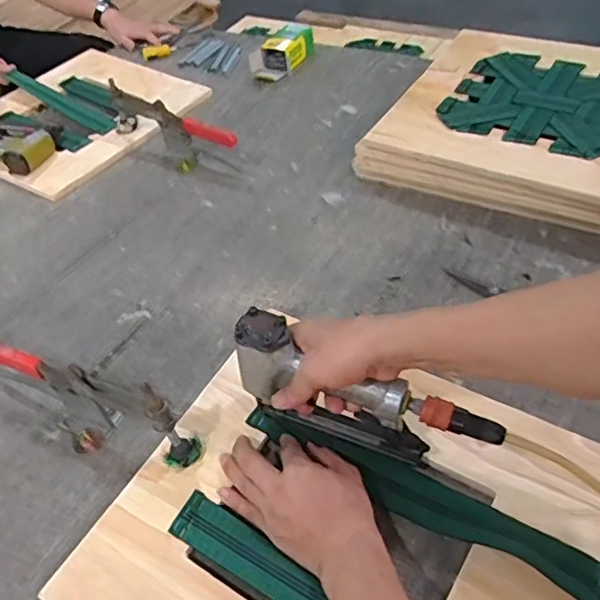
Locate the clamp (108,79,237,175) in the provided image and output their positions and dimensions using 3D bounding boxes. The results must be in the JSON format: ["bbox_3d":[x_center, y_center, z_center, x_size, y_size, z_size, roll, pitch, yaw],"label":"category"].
[{"bbox_3d":[-0.237,-0.302,1.056,0.307,0.104,0.050,24,54,28],"label":"clamp"}]

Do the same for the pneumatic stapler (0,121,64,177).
[{"bbox_3d":[-0.568,-0.303,1.132,0.252,0.065,0.137,18,51,23],"label":"pneumatic stapler"}]

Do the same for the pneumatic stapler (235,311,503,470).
[{"bbox_3d":[0.054,0.099,0.577,0.255,0.113,0.040,23,52,8],"label":"pneumatic stapler"}]

